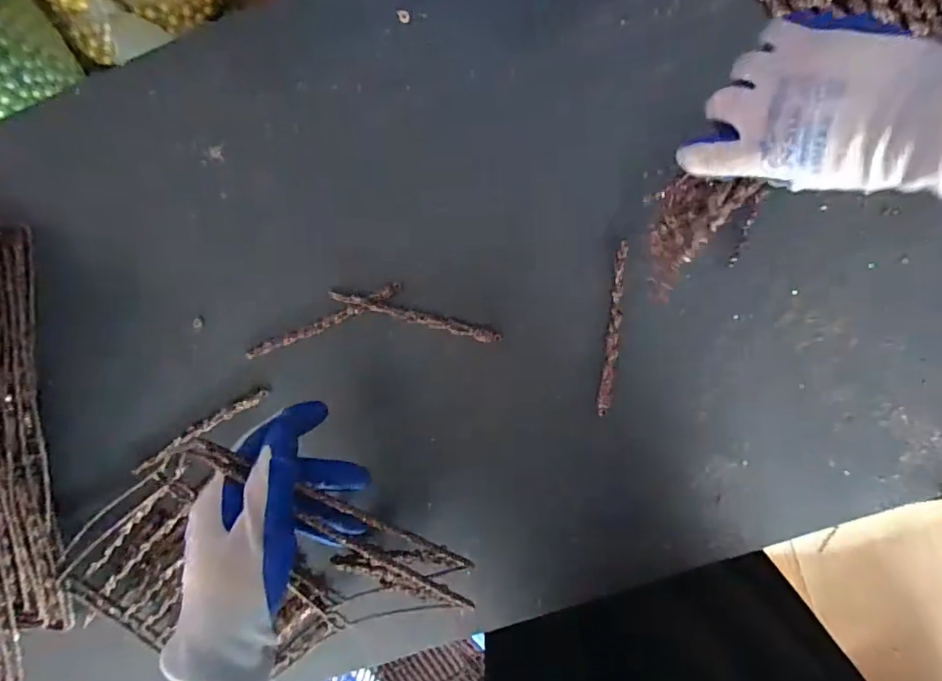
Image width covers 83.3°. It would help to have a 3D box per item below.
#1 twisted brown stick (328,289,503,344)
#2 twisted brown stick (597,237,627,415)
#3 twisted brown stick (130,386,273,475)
[{"bbox_3d":[-0.047,-0.020,0.463,0.150,0.013,0.012,16,100,0],"label":"twisted brown stick"},{"bbox_3d":[0.124,-0.009,0.460,0.012,0.007,0.149,5,100,2],"label":"twisted brown stick"},{"bbox_3d":[-0.253,0.083,0.494,0.150,0.017,0.014,-30,97,7],"label":"twisted brown stick"}]

